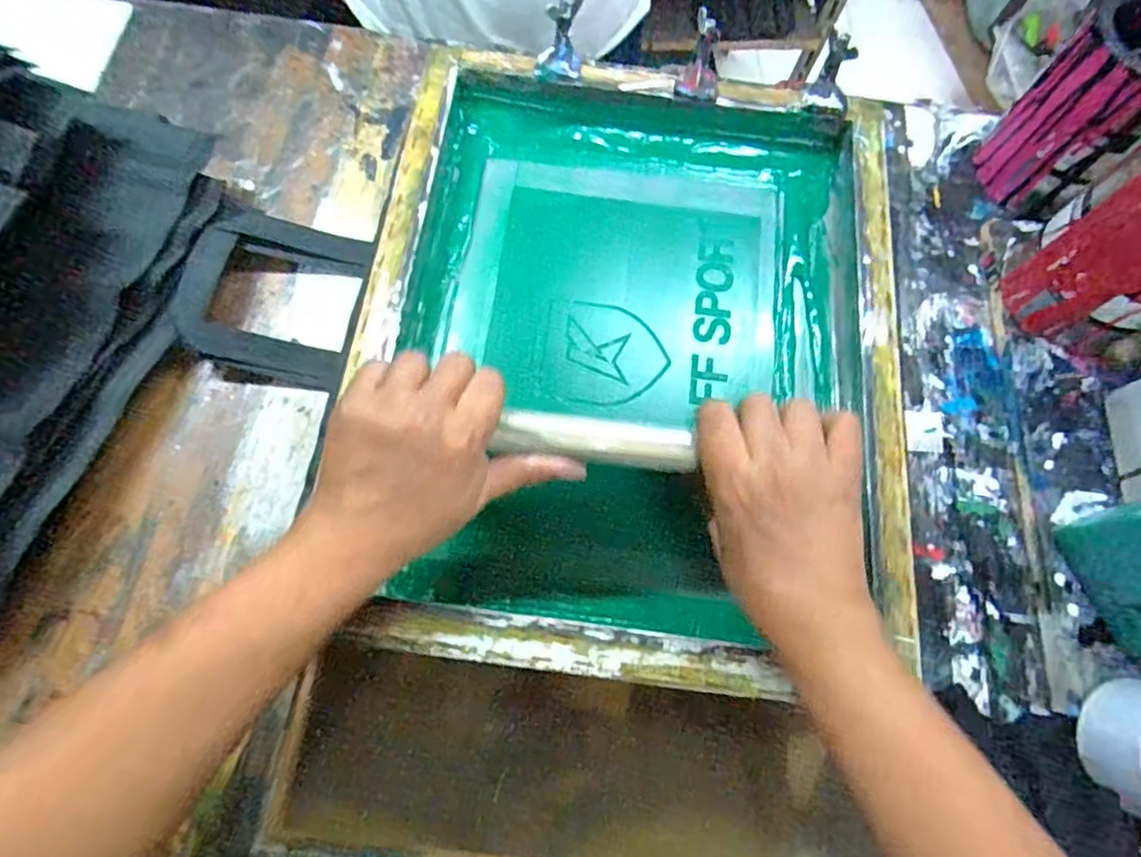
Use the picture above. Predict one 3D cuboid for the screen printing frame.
[{"bbox_3d":[0.049,-0.067,0.480,0.400,0.053,0.483,7,70,0],"label":"screen printing frame"}]

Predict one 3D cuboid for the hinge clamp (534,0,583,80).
[{"bbox_3d":[-0.009,-0.331,0.532,0.044,0.032,0.060,3,70,-2],"label":"hinge clamp"}]

